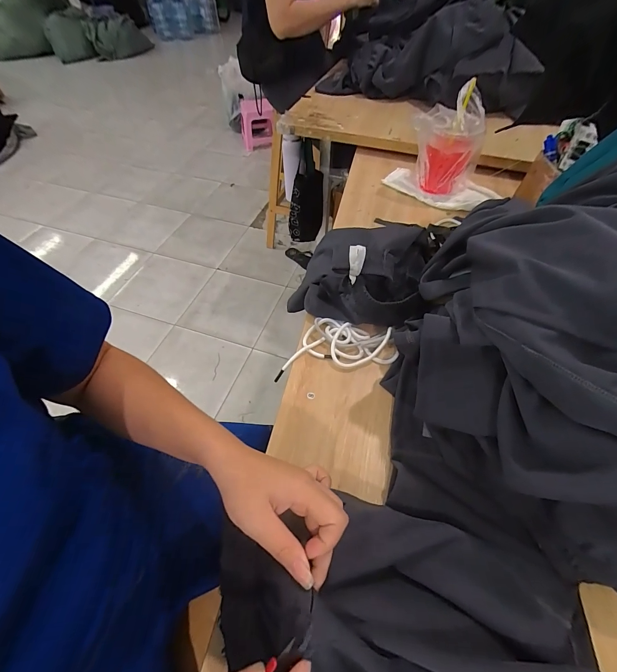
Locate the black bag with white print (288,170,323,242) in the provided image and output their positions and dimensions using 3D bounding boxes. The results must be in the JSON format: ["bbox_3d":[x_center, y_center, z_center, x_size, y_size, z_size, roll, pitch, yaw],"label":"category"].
[{"bbox_3d":[-0.011,-0.490,1.211,0.119,0.264,0.098,15,26,11],"label":"black bag with white print"}]

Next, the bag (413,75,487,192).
[{"bbox_3d":[0.309,-0.423,0.692,0.130,0.174,0.104,32,60,21],"label":"bag"}]

